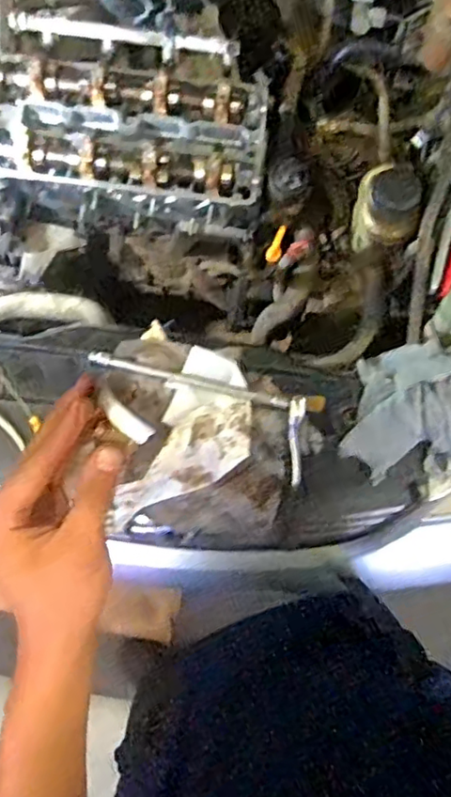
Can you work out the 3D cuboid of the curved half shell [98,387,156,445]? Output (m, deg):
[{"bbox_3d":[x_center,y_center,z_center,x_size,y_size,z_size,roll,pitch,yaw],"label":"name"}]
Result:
[{"bbox_3d":[-0.064,0.010,0.371,0.043,0.006,0.015,45,80,3],"label":"curved half shell"}]

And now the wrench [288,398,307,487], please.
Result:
[{"bbox_3d":[0.093,0.056,0.771,0.021,0.009,0.113,0,93,-2],"label":"wrench"}]

